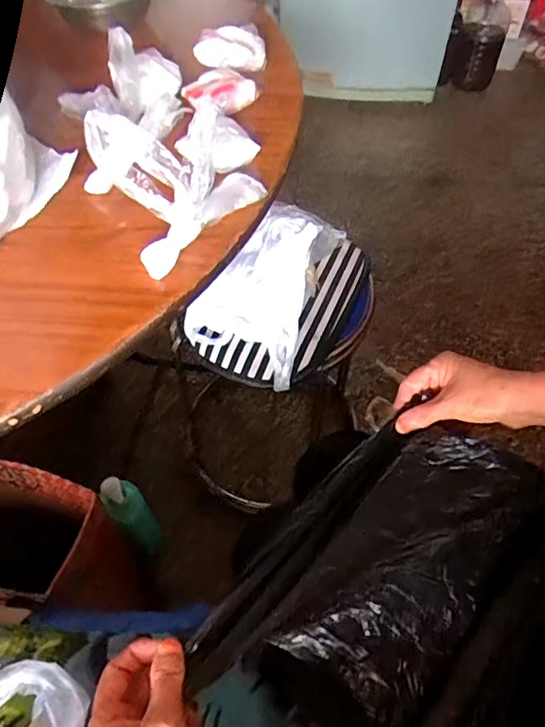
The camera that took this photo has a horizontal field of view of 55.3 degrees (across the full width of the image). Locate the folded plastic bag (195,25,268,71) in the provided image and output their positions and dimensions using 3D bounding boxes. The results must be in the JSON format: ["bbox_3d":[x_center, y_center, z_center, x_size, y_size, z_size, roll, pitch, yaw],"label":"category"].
[{"bbox_3d":[-0.043,-0.318,0.524,0.068,0.021,0.053,-8,55,-6],"label":"folded plastic bag"}]

